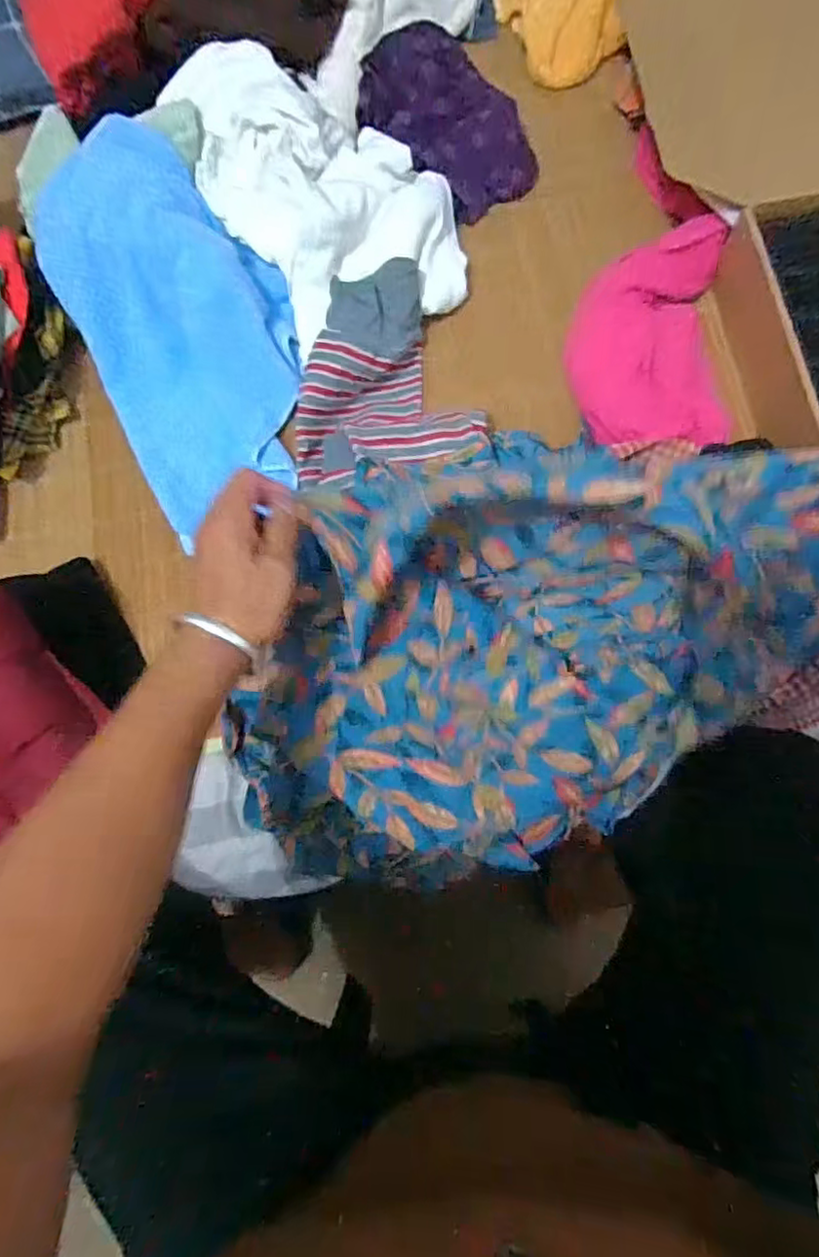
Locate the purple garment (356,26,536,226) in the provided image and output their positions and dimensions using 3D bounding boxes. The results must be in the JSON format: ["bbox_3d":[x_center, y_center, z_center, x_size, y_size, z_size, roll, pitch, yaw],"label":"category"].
[{"bbox_3d":[0.043,-0.557,0.670,0.212,0.073,0.126,40,79,11],"label":"purple garment"}]

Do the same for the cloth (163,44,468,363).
[{"bbox_3d":[-0.093,-0.460,0.641,0.213,0.097,0.328,-32,77,-7],"label":"cloth"}]

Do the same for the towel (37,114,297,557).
[{"bbox_3d":[-0.233,-0.314,0.617,0.207,0.057,0.412,-26,96,1],"label":"towel"}]

